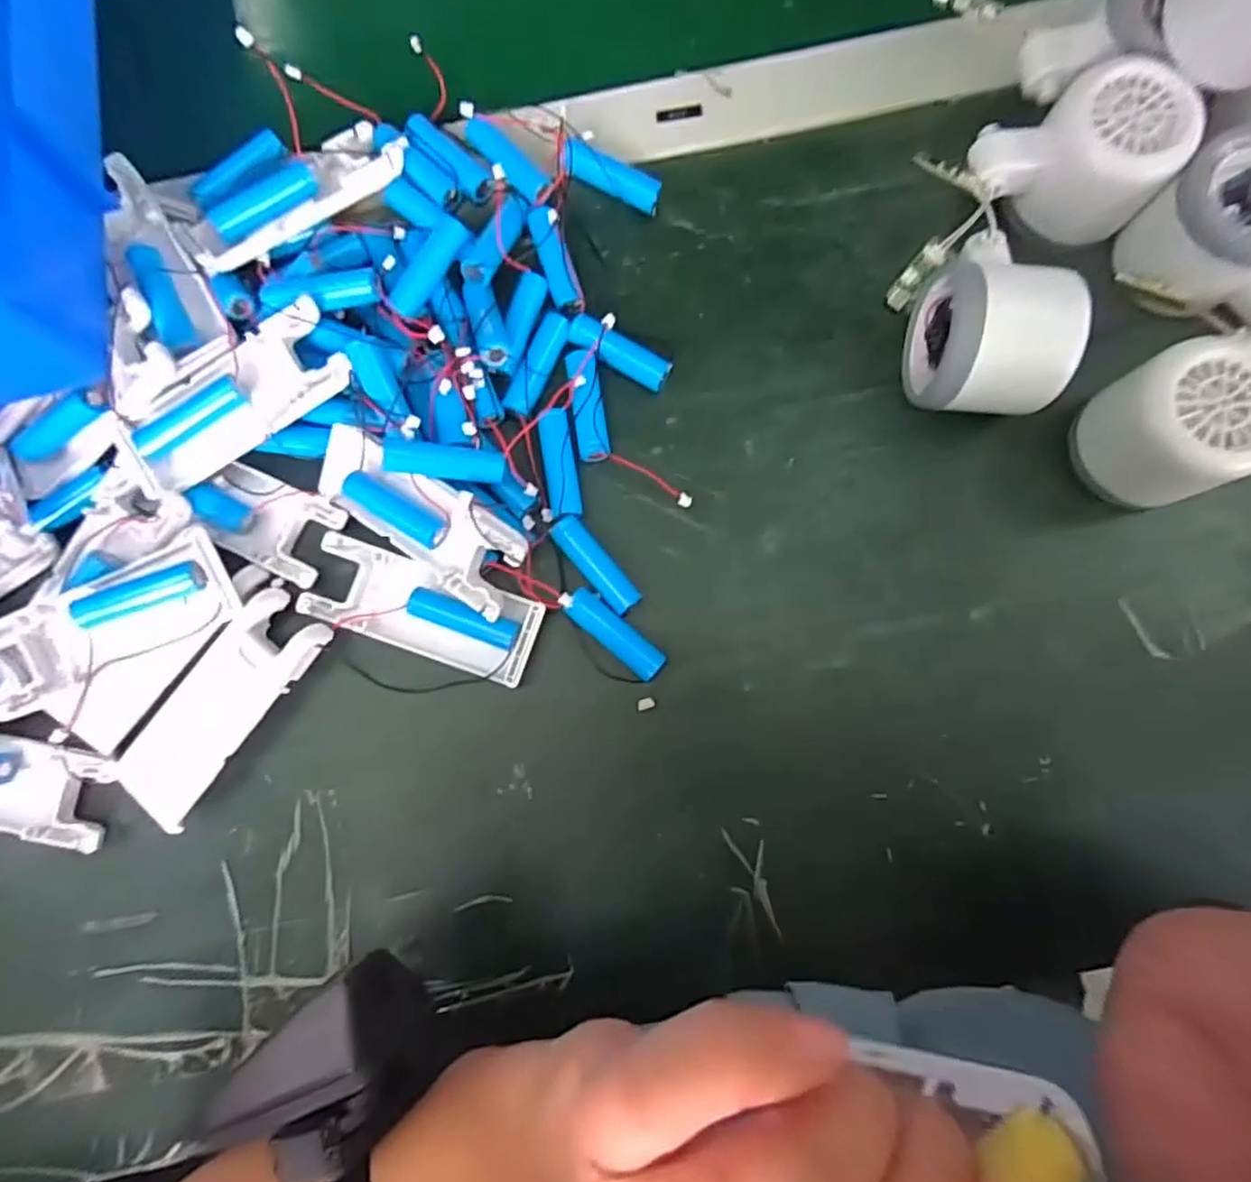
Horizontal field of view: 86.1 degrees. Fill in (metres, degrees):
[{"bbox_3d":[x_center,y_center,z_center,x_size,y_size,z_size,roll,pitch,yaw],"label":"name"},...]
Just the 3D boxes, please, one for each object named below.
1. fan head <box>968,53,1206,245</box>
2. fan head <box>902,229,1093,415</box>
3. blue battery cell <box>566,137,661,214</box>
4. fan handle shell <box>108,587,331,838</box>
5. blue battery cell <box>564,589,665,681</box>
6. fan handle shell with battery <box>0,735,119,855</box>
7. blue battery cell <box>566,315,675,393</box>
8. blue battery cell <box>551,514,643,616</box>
[{"bbox_3d":[0.204,-0.192,0.304,0.076,0.052,0.059,-23,82,-2],"label":"fan head"},{"bbox_3d":[0.158,-0.118,0.290,0.053,0.061,0.080,6,82,2],"label":"fan head"},{"bbox_3d":[-0.006,-0.197,0.319,0.048,0.011,0.014,19,83,-17],"label":"blue battery cell"},{"bbox_3d":[-0.175,0.048,0.293,0.040,0.018,0.101,35,84,5],"label":"fan handle shell"},{"bbox_3d":[-0.004,0.020,0.300,0.049,0.017,0.015,41,85,6],"label":"blue battery cell"},{"bbox_3d":[-0.276,0.083,0.294,0.102,0.016,0.040,12,83,3],"label":"fan handle shell with battery"},{"bbox_3d":[-0.003,-0.112,0.317,0.051,0.014,0.016,30,84,5],"label":"blue battery cell"},{"bbox_3d":[-0.013,-0.011,0.305,0.015,0.012,0.051,-38,83,-4],"label":"blue battery cell"}]

